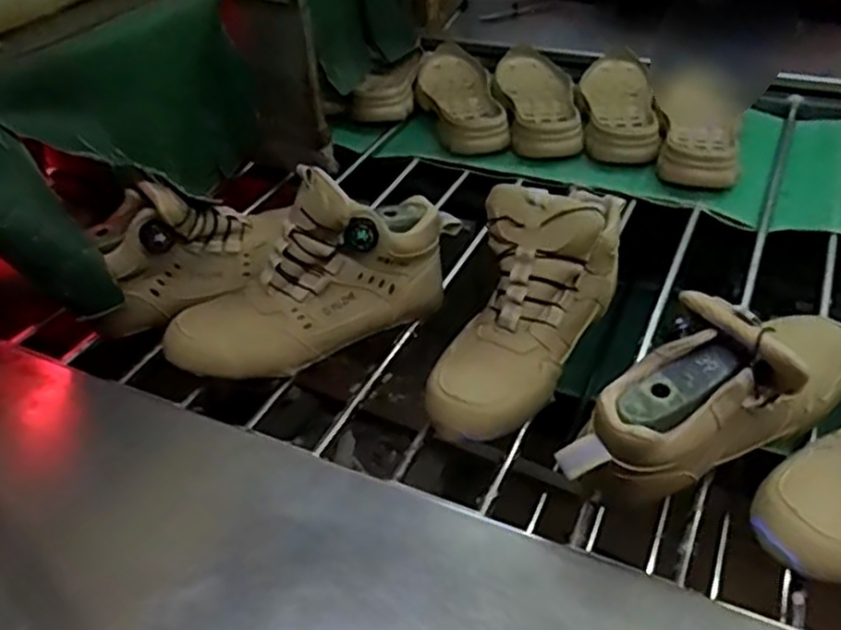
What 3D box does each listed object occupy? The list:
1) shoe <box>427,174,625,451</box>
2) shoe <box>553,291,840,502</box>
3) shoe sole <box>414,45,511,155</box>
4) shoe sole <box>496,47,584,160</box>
[{"bbox_3d":[0.084,-0.020,0.593,0.097,0.130,0.241,21,47,27],"label":"shoe"},{"bbox_3d":[0.215,0.044,0.500,0.266,0.120,0.089,-26,46,-21],"label":"shoe"},{"bbox_3d":[0.051,-0.306,1.025,0.113,0.050,0.287,-5,42,0],"label":"shoe sole"},{"bbox_3d":[0.160,-0.306,1.003,0.115,0.049,0.251,-3,40,2],"label":"shoe sole"}]

